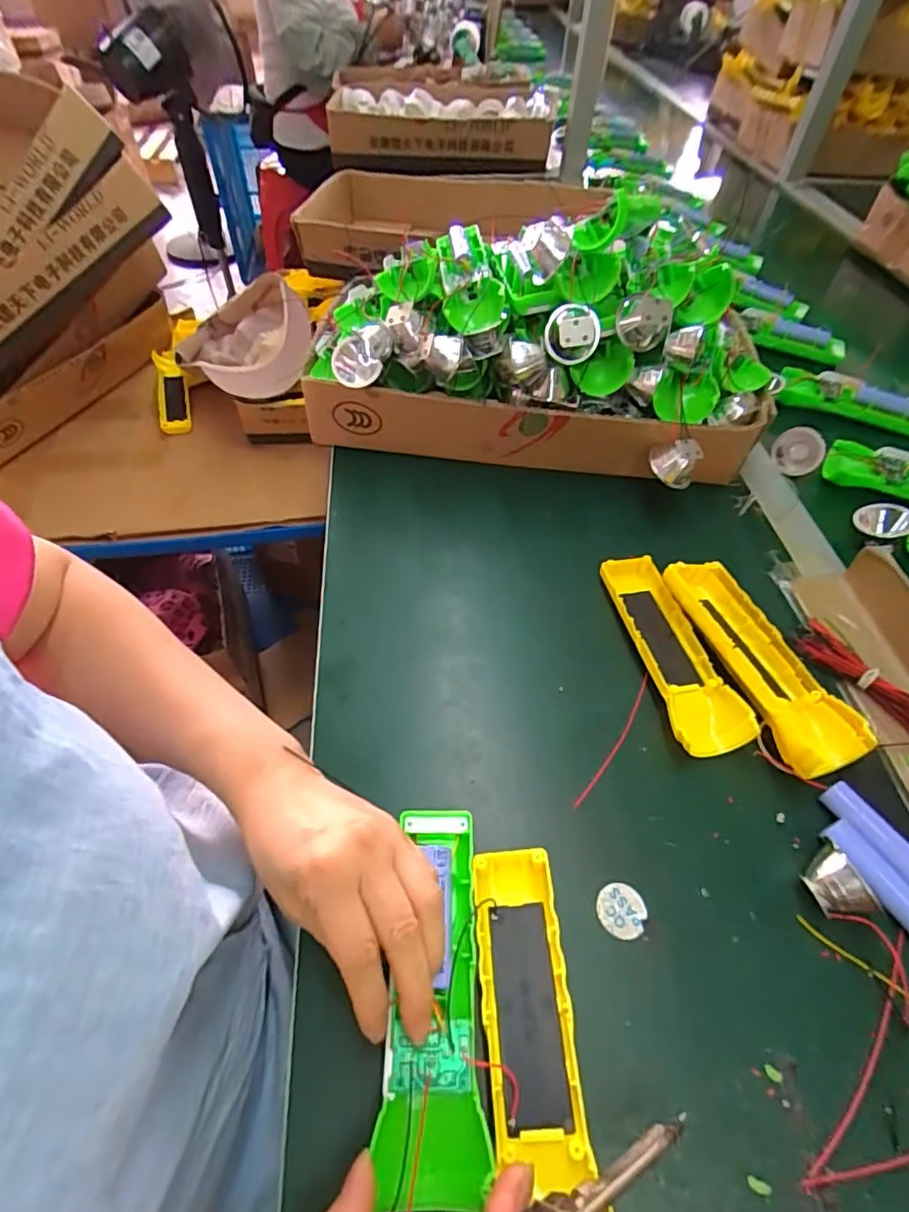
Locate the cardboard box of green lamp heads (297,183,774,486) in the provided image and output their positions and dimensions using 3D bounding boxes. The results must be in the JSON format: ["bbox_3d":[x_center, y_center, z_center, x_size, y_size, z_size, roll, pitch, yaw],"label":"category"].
[{"bbox_3d":[0.078,-0.252,0.517,0.412,0.191,0.237,11,54,10],"label":"cardboard box of green lamp heads"}]

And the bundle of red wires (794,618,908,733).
[{"bbox_3d":[0.285,0.051,0.388,0.017,0.019,0.097,-29,57,-19],"label":"bundle of red wires"}]

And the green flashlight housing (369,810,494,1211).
[{"bbox_3d":[-0.008,0.185,0.277,0.046,0.025,0.163,1,53,2],"label":"green flashlight housing"}]

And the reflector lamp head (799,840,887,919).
[{"bbox_3d":[0.205,0.153,0.305,0.022,0.028,0.037,-17,54,-12],"label":"reflector lamp head"}]

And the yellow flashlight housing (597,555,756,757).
[{"bbox_3d":[0.152,0.030,0.405,0.048,0.023,0.160,-11,53,-7],"label":"yellow flashlight housing"}]

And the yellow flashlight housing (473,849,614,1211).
[{"bbox_3d":[0.037,0.203,0.267,0.043,0.019,0.162,-6,49,-3],"label":"yellow flashlight housing"}]

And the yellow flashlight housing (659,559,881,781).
[{"bbox_3d":[0.205,0.037,0.383,0.058,0.042,0.158,-14,54,-9],"label":"yellow flashlight housing"}]

